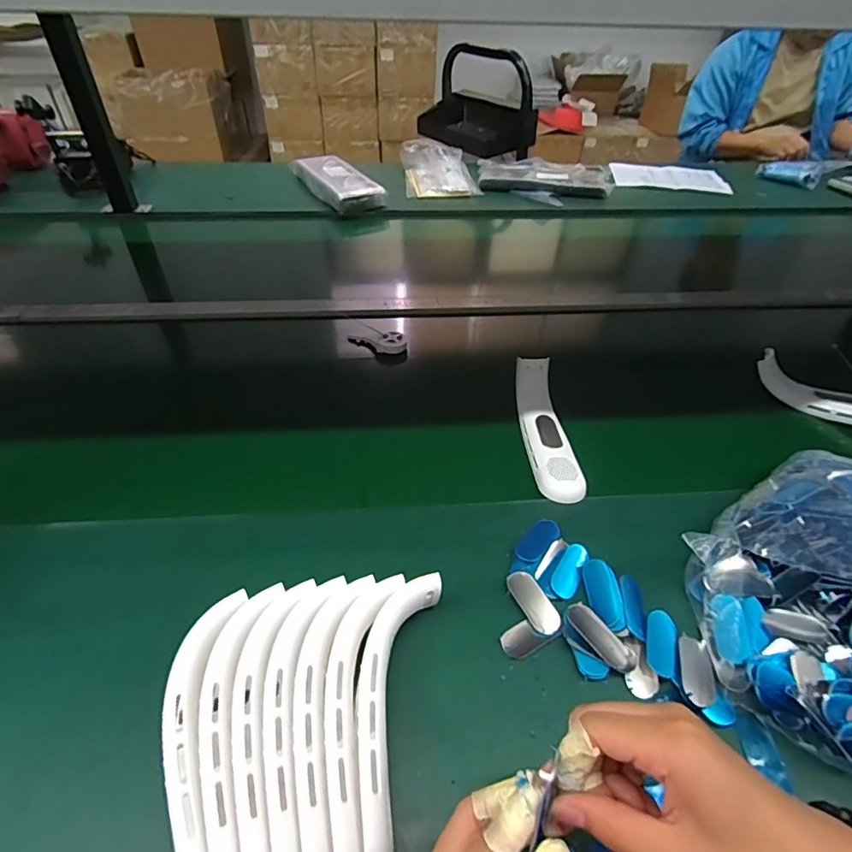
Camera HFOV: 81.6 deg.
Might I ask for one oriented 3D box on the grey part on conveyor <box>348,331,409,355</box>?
[{"bbox_3d":[-0.074,-0.128,0.742,0.092,0.023,0.029,12,44,11],"label":"grey part on conveyor"}]

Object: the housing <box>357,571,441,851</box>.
[{"bbox_3d":[-0.028,0.201,0.355,0.046,0.044,0.198,8,44,7],"label":"housing"}]

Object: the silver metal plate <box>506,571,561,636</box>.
[{"bbox_3d":[0.096,0.155,0.437,0.026,0.005,0.058,-20,47,-21],"label":"silver metal plate"}]

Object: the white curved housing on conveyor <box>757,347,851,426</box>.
[{"bbox_3d":[0.545,-0.039,0.652,0.198,0.048,0.053,30,50,27],"label":"white curved housing on conveyor"}]

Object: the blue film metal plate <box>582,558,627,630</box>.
[{"bbox_3d":[0.159,0.150,0.442,0.028,0.005,0.062,-16,50,15],"label":"blue film metal plate"}]

